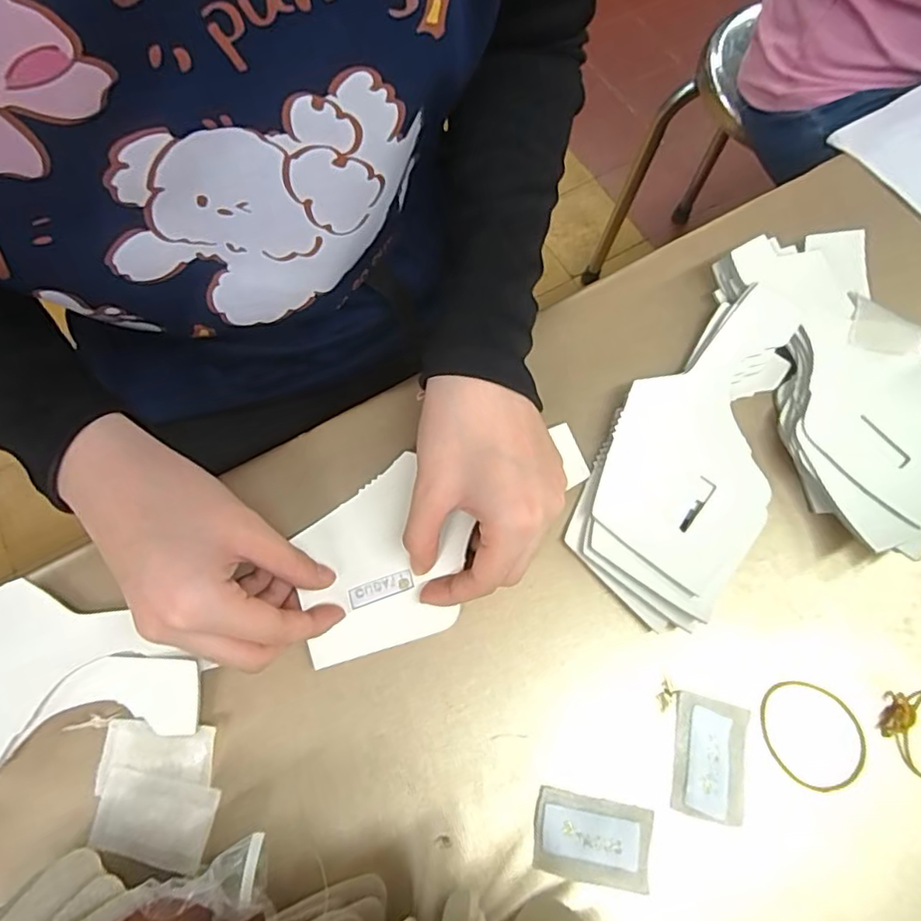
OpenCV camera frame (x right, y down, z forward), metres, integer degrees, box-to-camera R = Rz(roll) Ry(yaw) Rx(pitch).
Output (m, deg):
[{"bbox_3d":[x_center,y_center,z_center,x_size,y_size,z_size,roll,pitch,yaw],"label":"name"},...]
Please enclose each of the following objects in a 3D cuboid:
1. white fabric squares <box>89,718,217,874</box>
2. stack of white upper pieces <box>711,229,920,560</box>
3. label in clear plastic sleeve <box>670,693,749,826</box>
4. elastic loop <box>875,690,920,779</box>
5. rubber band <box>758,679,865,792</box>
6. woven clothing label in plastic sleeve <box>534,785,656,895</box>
[{"bbox_3d":[-0.147,0.159,0.280,0.058,0.006,0.059,5,70,2],"label":"white fabric squares"},{"bbox_3d":[0.228,-0.048,0.343,0.095,0.024,0.198,-11,71,-4],"label":"stack of white upper pieces"},{"bbox_3d":[0.122,0.145,0.285,0.035,0.004,0.052,13,71,4],"label":"label in clear plastic sleeve"},{"bbox_3d":[0.234,0.136,0.286,0.047,0.006,0.043,-2,70,-1],"label":"elastic loop"},{"bbox_3d":[0.175,0.137,0.290,0.052,0.004,0.048,0,70,0],"label":"rubber band"},{"bbox_3d":[0.062,0.177,0.274,0.054,0.008,0.034,10,70,3],"label":"woven clothing label in plastic sleeve"}]

